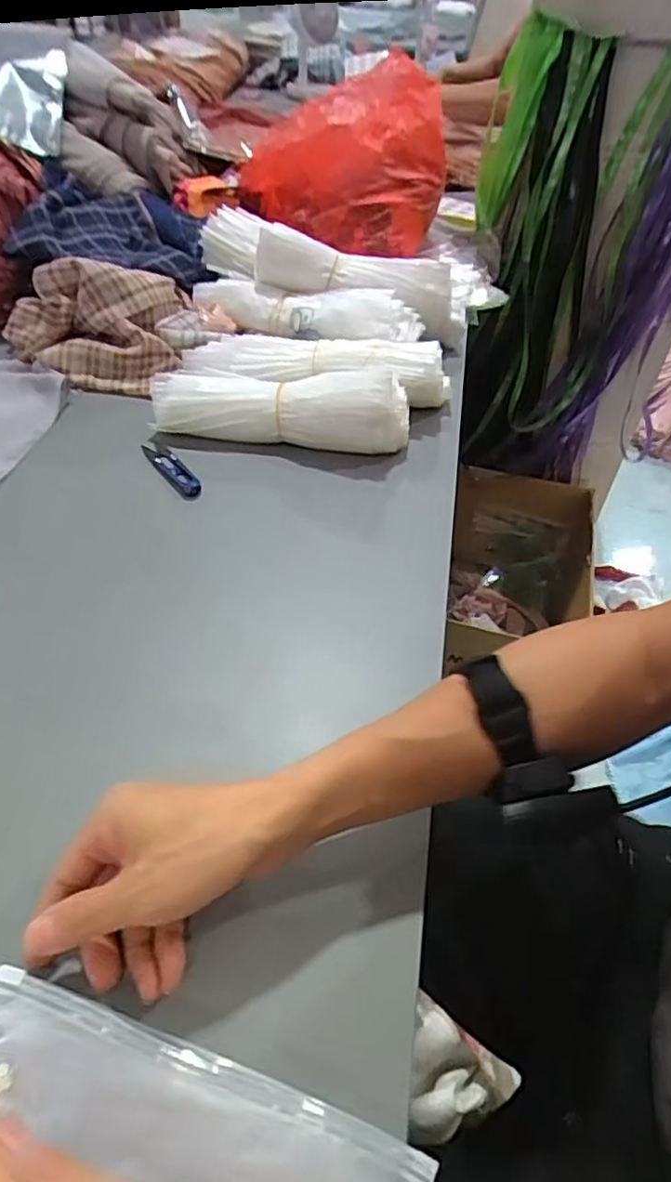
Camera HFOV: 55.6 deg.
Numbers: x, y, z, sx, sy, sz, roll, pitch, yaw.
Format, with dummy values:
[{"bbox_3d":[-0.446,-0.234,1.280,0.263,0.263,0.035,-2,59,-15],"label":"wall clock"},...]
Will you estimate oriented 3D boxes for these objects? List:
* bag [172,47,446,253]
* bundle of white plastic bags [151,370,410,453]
[{"bbox_3d":[-0.033,-0.609,0.885,0.331,0.181,0.228,12,48,8],"label":"bag"},{"bbox_3d":[-0.053,-0.192,0.642,0.256,0.069,0.074,7,48,4],"label":"bundle of white plastic bags"}]

